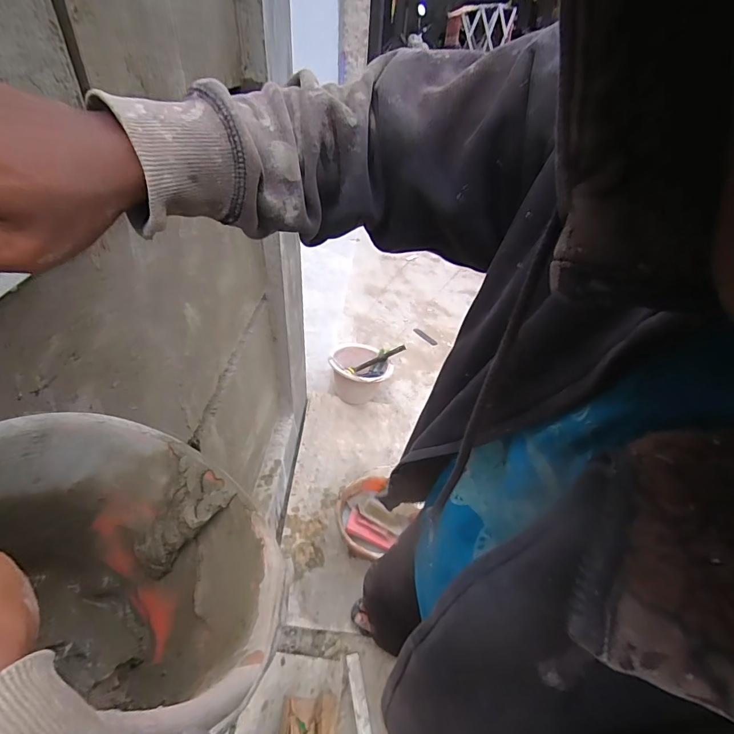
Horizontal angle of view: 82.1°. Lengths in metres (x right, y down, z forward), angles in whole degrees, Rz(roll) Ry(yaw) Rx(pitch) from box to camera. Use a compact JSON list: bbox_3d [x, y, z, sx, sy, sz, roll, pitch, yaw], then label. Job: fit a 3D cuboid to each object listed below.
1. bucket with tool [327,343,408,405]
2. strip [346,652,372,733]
[{"bbox_3d":[-0.012,0.014,1.625,0.261,0.193,0.214,11,42,7],"label":"bucket with tool"},{"bbox_3d":[-0.019,0.790,1.011,0.033,0.014,0.173,-1,51,-19],"label":"strip"}]

